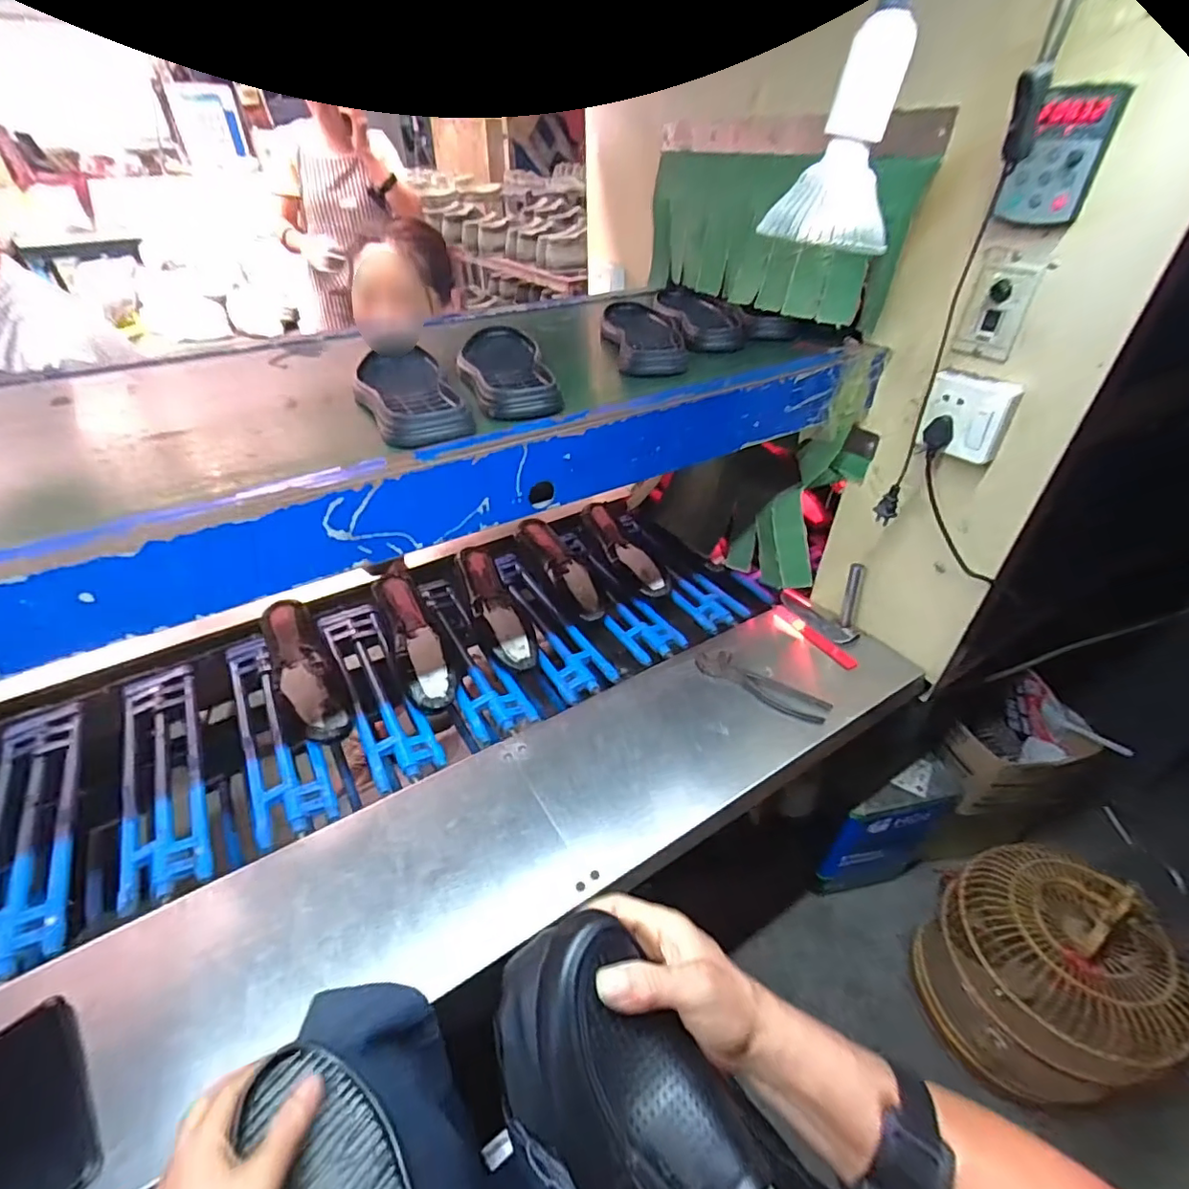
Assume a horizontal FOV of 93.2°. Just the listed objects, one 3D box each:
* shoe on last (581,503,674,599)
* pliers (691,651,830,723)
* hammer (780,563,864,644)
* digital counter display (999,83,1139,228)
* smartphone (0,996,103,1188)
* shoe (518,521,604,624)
[{"bbox_3d":[0.059,-0.090,1.107,0.074,0.071,0.247,-22,45,-24],"label":"shoe on last"},{"bbox_3d":[0.242,0.132,0.818,0.192,0.025,0.056,23,45,25],"label":"pliers"},{"bbox_3d":[0.374,-0.004,0.912,0.055,0.118,0.146,-22,45,-24],"label":"hammer"},{"bbox_3d":[0.432,-0.405,0.523,0.069,0.099,0.027,20,44,23],"label":"digital counter display"},{"bbox_3d":[-0.458,0.421,0.453,0.084,0.015,0.156,-31,49,-31],"label":"smartphone"},{"bbox_3d":[-0.059,-0.040,1.051,0.073,0.084,0.265,-23,45,-25],"label":"shoe"}]

